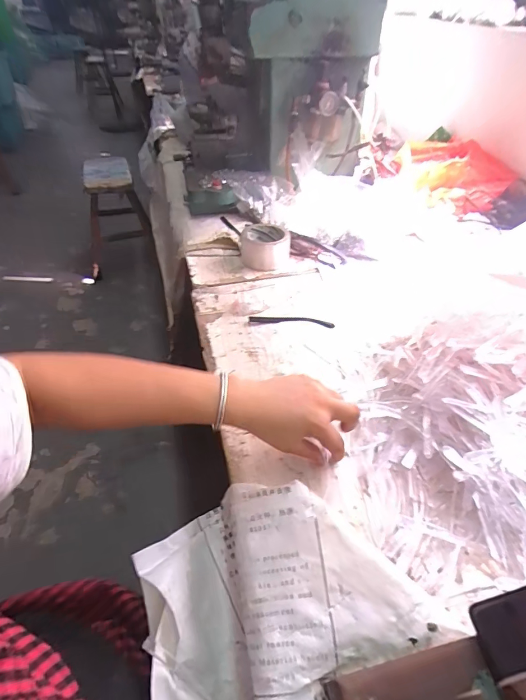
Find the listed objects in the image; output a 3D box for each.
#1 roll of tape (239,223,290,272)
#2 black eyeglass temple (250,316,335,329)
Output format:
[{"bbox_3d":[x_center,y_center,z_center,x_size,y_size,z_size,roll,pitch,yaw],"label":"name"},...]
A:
[{"bbox_3d":[0.004,-0.228,0.824,0.104,0.069,0.099,0,43,0],"label":"roll of tape"},{"bbox_3d":[0.052,-0.054,0.682,0.149,0.005,0.024,4,43,4],"label":"black eyeglass temple"}]

